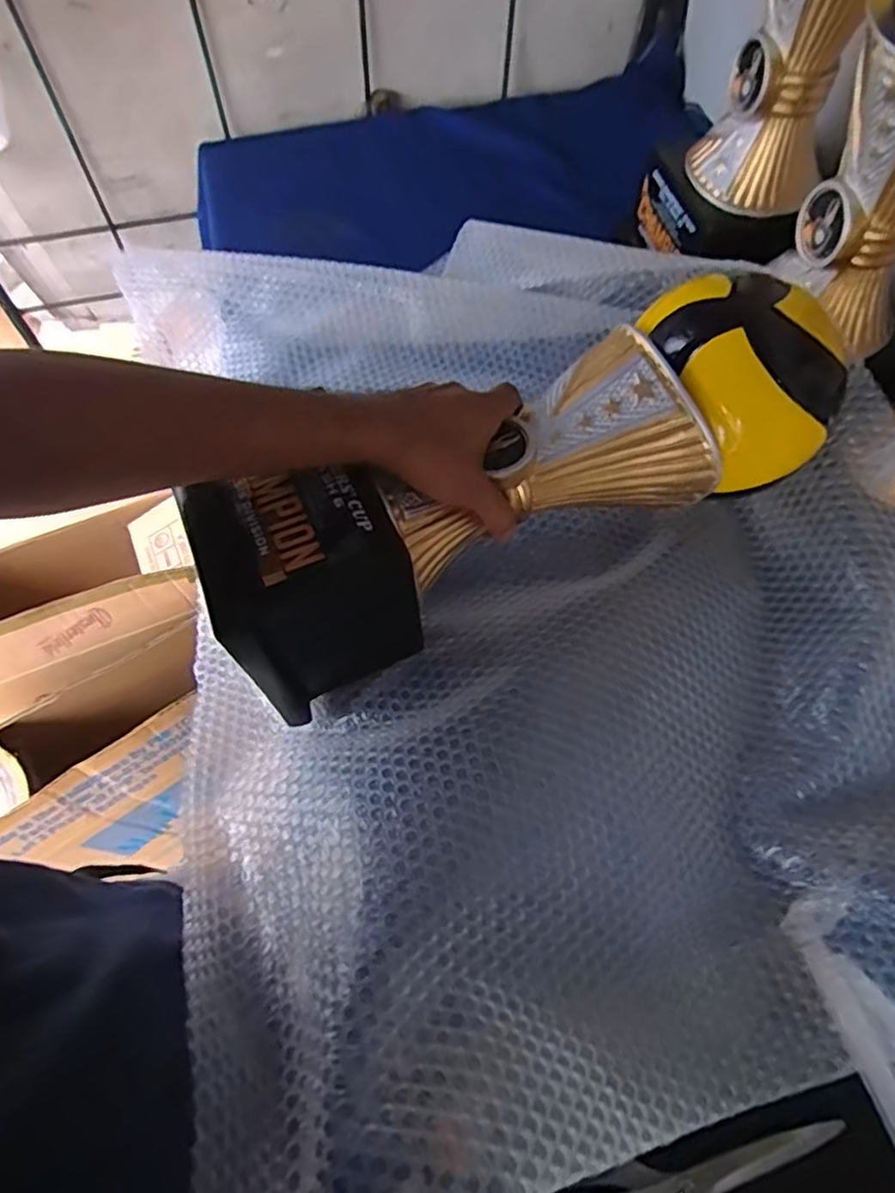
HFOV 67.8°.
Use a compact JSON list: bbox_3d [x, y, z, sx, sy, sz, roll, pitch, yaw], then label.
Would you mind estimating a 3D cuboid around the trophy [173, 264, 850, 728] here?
[{"bbox_3d":[0.075,-0.090,0.509,0.486,0.173,0.132,-28,66,-5],"label":"trophy"}]

